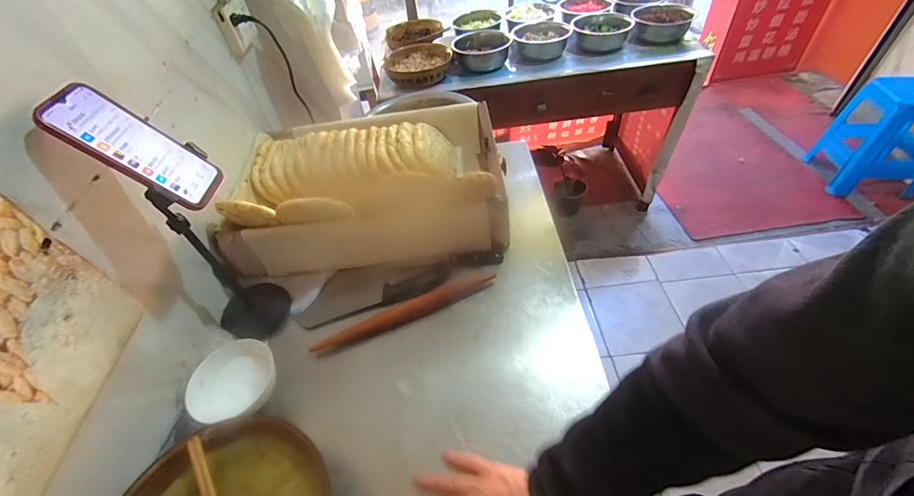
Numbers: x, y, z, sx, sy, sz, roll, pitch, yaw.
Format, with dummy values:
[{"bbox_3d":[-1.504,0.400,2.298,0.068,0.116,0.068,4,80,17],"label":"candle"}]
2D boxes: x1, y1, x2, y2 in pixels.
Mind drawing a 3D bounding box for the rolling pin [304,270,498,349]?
[{"bbox_3d":[-0.080,0.107,0.632,0.308,0.022,0.029,-20,49,-11],"label":"rolling pin"}]

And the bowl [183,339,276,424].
[{"bbox_3d":[-0.312,0.196,0.559,0.123,0.052,0.114,-3,48,4],"label":"bowl"}]

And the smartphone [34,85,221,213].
[{"bbox_3d":[-0.364,-0.113,0.449,0.012,0.165,0.076,-30,39,30],"label":"smartphone"}]

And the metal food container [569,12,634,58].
[{"bbox_3d":[0.560,-0.836,1.528,0.219,0.114,0.253,11,51,17],"label":"metal food container"}]

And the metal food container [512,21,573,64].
[{"bbox_3d":[0.330,-0.803,1.530,0.210,0.110,0.166,12,51,17],"label":"metal food container"}]

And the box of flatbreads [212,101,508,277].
[{"bbox_3d":[-0.166,-0.146,0.761,0.488,0.153,0.344,-3,48,4],"label":"box of flatbreads"}]

